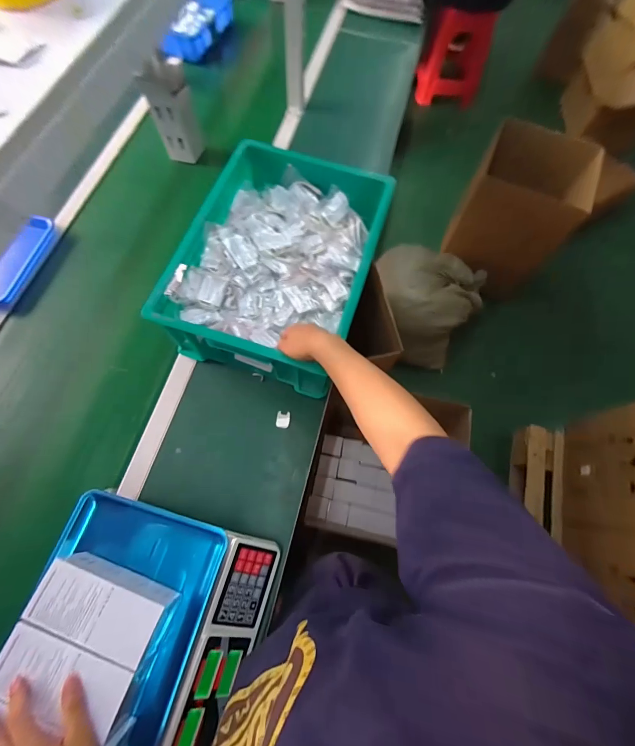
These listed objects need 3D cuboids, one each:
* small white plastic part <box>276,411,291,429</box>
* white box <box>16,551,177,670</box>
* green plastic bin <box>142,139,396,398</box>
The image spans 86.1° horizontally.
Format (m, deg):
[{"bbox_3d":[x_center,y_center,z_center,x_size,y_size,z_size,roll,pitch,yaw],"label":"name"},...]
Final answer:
[{"bbox_3d":[-0.071,0.098,0.706,0.029,0.004,0.036,2,70,-1],"label":"small white plastic part"},{"bbox_3d":[-0.284,0.313,0.456,0.160,0.072,0.075,18,70,5],"label":"white box"},{"bbox_3d":[-0.069,-0.236,0.733,0.348,0.167,0.478,17,70,5],"label":"green plastic bin"}]

